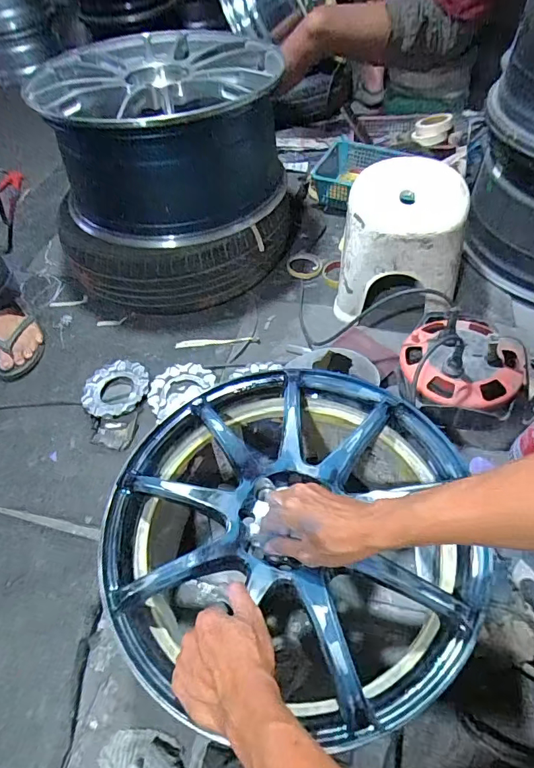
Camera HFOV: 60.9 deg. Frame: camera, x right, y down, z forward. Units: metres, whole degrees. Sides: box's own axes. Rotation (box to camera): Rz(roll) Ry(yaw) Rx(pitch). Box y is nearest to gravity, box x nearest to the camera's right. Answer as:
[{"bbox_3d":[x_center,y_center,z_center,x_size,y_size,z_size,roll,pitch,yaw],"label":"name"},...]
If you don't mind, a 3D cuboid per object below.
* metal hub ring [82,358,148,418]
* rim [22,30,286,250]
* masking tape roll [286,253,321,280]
[{"bbox_3d":[-0.311,0.008,0.935,0.135,0.012,0.134,-7,52,0],"label":"metal hub ring"},{"bbox_3d":[-0.217,-0.534,0.978,0.443,0.247,0.431,-16,52,-7],"label":"rim"},{"bbox_3d":[0.092,-0.296,1.133,0.085,0.019,0.087,-3,53,4],"label":"masking tape roll"}]

